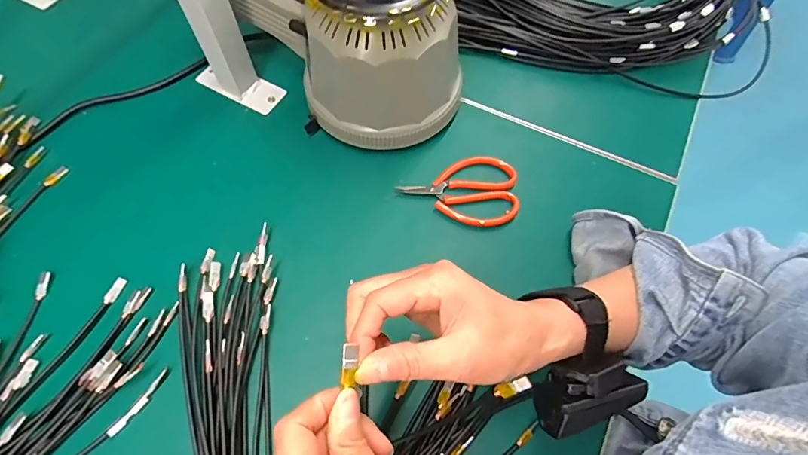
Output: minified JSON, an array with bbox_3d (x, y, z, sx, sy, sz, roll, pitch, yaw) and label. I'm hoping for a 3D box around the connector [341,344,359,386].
[{"bbox_3d":[-0.028,0.071,0.225,0.008,0.004,0.021,-1,89,-1],"label":"connector"}]

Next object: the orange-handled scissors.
[{"bbox_3d":[0.054,-0.036,0.423,0.111,0.014,0.071,9,64,4],"label":"orange-handled scissors"}]

